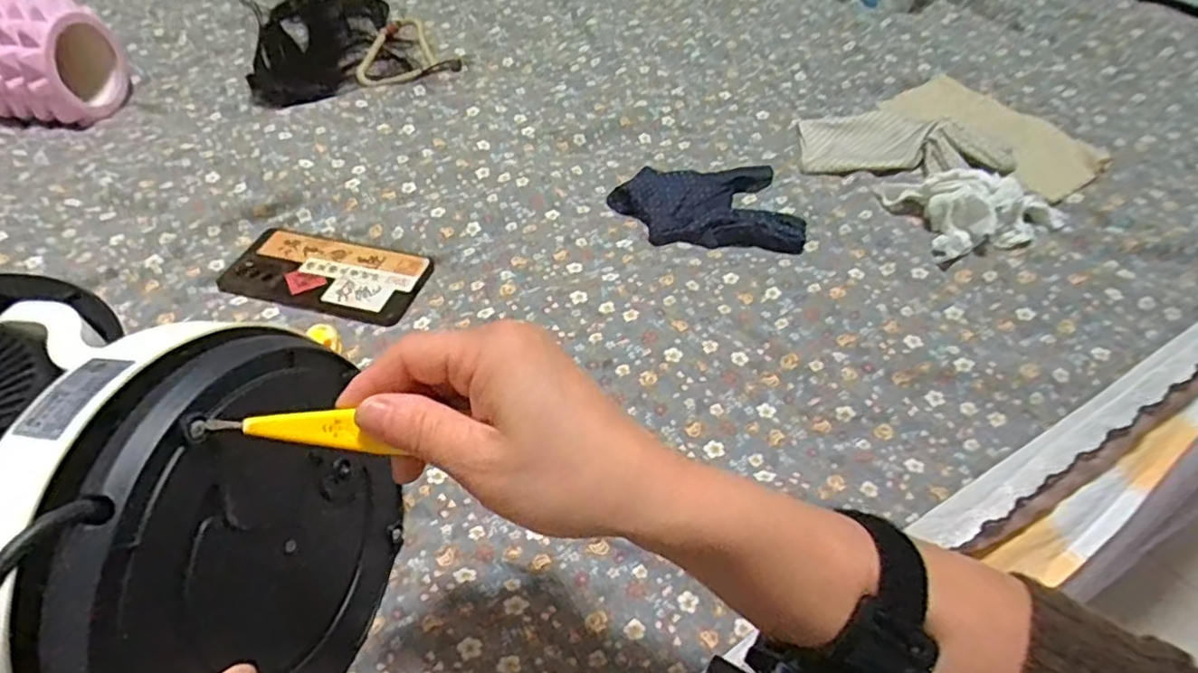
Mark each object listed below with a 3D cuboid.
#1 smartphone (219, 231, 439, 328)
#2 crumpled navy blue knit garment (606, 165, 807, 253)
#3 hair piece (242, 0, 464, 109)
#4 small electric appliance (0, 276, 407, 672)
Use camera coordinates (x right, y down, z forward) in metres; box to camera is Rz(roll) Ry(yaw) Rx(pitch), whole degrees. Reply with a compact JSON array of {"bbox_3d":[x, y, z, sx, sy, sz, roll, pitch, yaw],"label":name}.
[{"bbox_3d":[-0.227,-0.054,0.551,0.166,0.008,0.082,11,50,9],"label":"smartphone"},{"bbox_3d":[0.096,-0.124,0.584,0.163,0.019,0.108,7,49,6],"label":"crumpled navy blue knit garment"},{"bbox_3d":[-0.321,-0.355,0.807,0.214,0.033,0.282,-23,53,-19],"label":"hair piece"},{"bbox_3d":[-0.280,0.074,0.321,0.317,0.184,0.179,19,52,10],"label":"small electric appliance"}]

